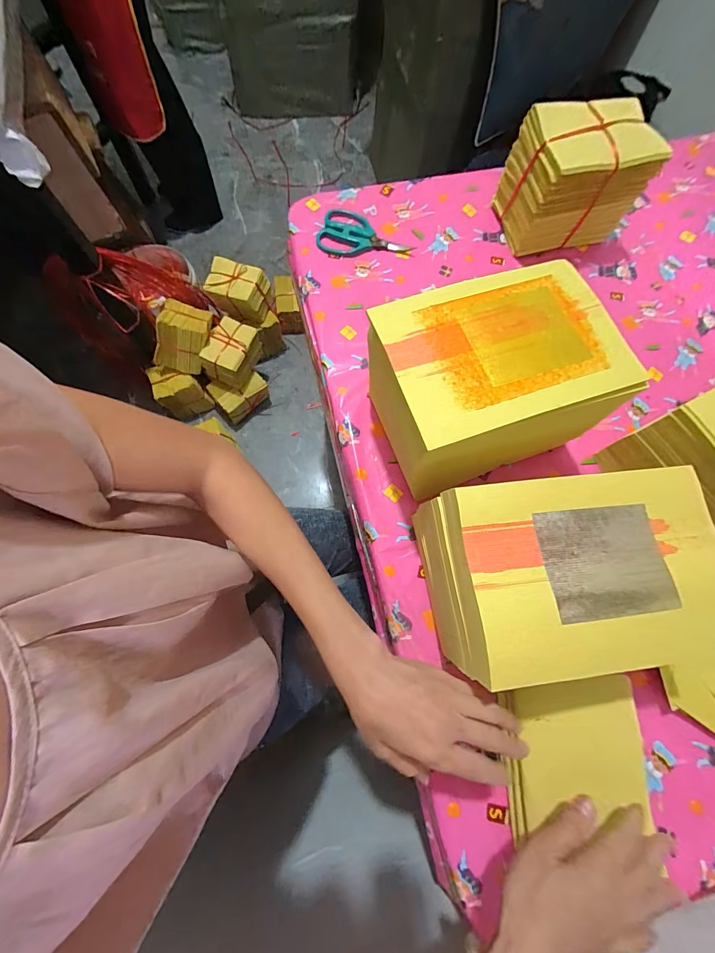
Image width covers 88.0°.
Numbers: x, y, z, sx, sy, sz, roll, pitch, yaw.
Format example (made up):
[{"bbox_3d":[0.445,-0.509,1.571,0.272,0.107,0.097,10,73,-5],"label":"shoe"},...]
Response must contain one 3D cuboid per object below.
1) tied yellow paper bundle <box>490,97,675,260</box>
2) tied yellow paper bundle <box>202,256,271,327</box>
[{"bbox_3d":[0.318,-0.435,0.546,0.164,0.140,0.112,-11,75,-5],"label":"tied yellow paper bundle"},{"bbox_3d":[-0.381,-0.597,1.207,0.179,0.127,0.133,13,74,2],"label":"tied yellow paper bundle"}]

